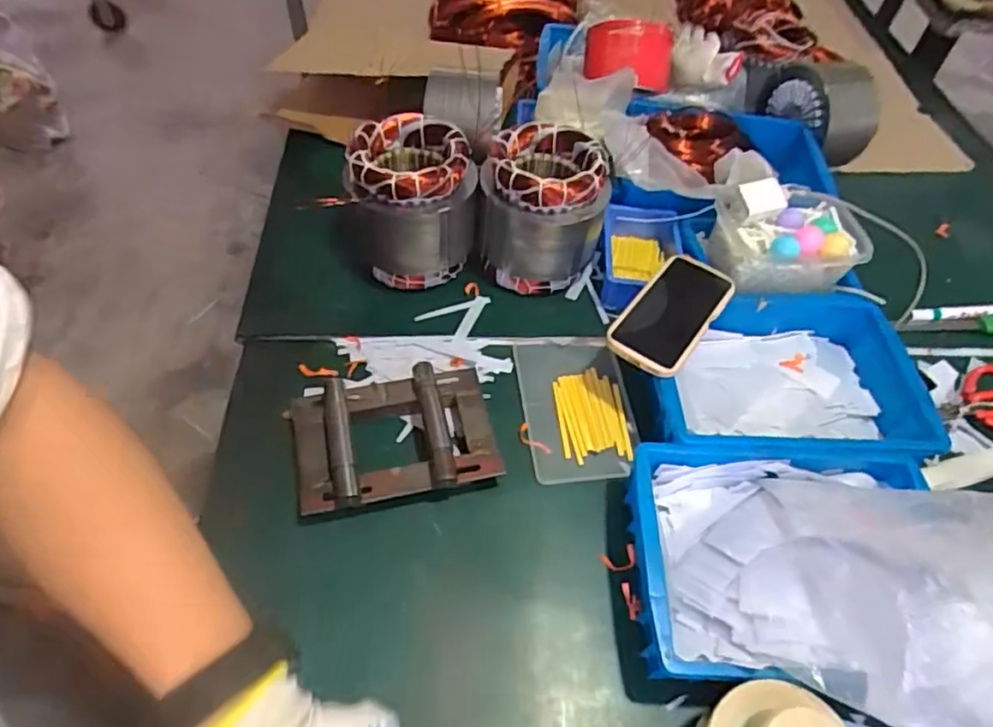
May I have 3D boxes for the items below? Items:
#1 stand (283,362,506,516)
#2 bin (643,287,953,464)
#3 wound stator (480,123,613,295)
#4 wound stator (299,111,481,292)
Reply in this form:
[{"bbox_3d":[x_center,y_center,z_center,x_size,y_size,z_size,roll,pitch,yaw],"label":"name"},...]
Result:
[{"bbox_3d":[-0.105,0.071,0.636,0.197,0.041,0.143,-10,55,-11],"label":"stand"},{"bbox_3d":[0.306,0.024,0.679,0.296,0.084,0.212,-1,54,-6],"label":"bin"},{"bbox_3d":[0.054,-0.181,0.761,0.145,0.162,0.130,11,54,4],"label":"wound stator"},{"bbox_3d":[-0.106,-0.184,0.754,0.149,0.168,0.136,5,54,0],"label":"wound stator"}]

